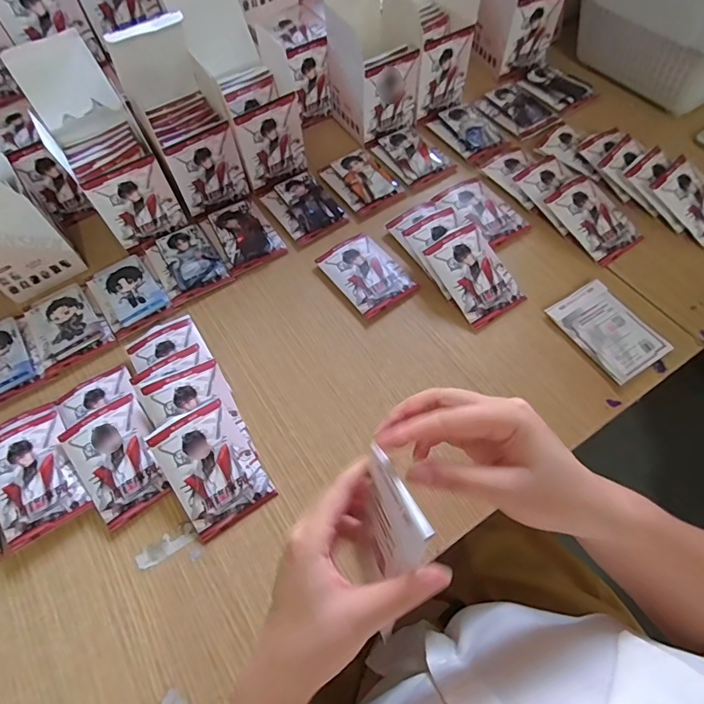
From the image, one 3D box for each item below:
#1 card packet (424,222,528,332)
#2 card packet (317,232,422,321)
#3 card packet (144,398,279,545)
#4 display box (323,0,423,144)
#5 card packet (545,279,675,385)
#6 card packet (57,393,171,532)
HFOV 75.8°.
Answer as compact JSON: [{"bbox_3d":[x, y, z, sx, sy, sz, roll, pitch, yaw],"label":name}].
[{"bbox_3d":[0.132,-0.083,0.483,0.070,0.007,0.102,-32,85,-12],"label":"card packet"},{"bbox_3d":[0.016,-0.089,0.509,0.069,0.008,0.102,-33,66,-16],"label":"card packet"},{"bbox_3d":[-0.124,0.101,0.399,0.073,0.008,0.104,-31,83,-14],"label":"card packet"},{"bbox_3d":[0.026,-0.375,0.554,0.096,0.168,0.098,-26,64,-12],"label":"display box"},{"bbox_3d":[0.260,-0.023,0.460,0.071,0.014,0.101,-29,65,-14],"label":"card packet"},{"bbox_3d":[-0.209,0.096,0.409,0.070,0.010,0.099,-34,79,-14],"label":"card packet"}]

